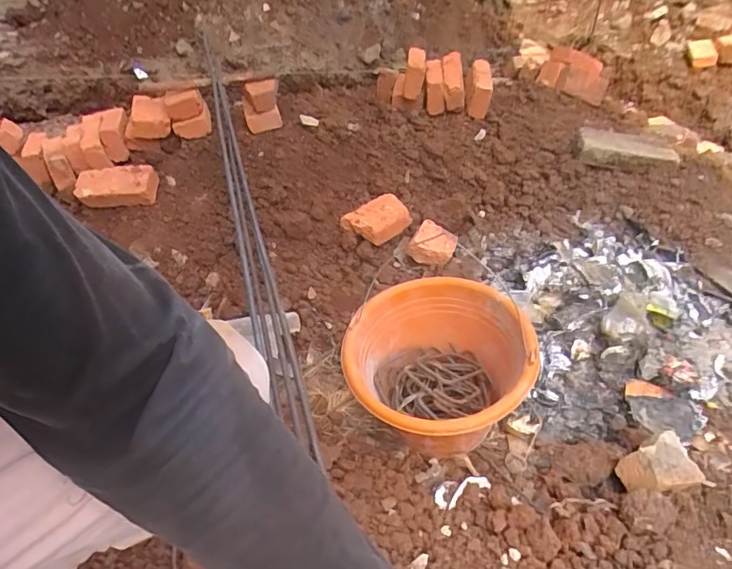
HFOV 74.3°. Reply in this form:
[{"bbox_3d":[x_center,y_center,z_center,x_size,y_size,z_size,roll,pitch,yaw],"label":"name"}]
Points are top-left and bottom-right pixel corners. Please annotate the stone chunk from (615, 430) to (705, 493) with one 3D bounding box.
[{"bbox_3d":[0.388,0.235,0.632,0.120,0.047,0.066,-16,45,-16],"label":"stone chunk"}]

